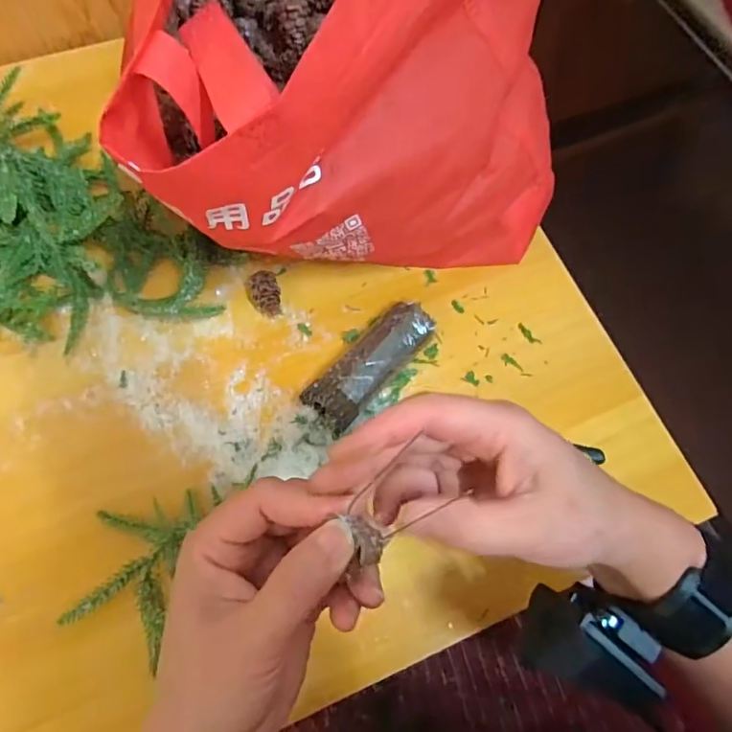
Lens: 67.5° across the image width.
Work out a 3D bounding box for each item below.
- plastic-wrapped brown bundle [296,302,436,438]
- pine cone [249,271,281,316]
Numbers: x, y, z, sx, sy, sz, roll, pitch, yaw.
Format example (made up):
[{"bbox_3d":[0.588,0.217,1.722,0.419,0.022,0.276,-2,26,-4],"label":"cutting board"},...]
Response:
[{"bbox_3d":[0.005,-0.002,0.398,0.038,0.025,0.111,40,71,13],"label":"plastic-wrapped brown bundle"},{"bbox_3d":[-0.076,-0.055,0.416,0.024,0.021,0.031,-19,69,-11],"label":"pine cone"}]

